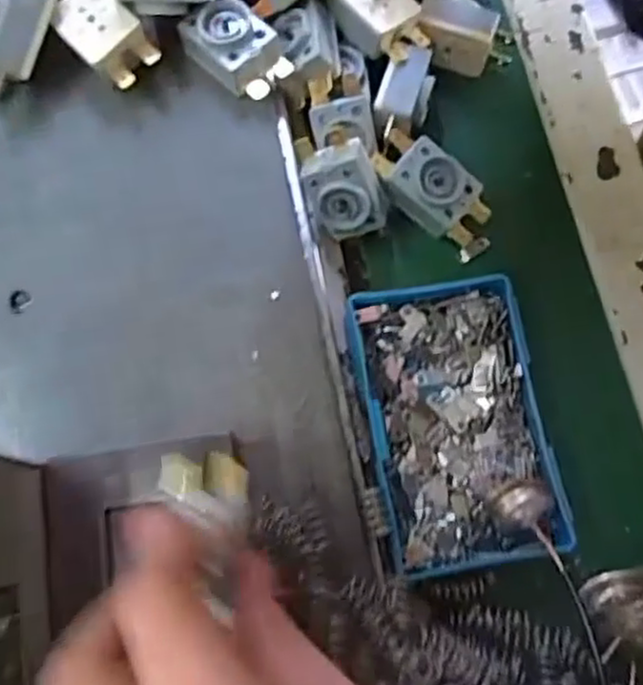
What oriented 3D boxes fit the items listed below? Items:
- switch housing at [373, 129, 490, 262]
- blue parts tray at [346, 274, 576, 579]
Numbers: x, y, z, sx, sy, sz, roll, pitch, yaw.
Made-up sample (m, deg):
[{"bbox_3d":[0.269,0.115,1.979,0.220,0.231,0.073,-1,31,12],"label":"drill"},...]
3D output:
[{"bbox_3d":[0.053,-0.068,0.323,0.064,0.016,0.030,43,90,-2],"label":"switch housing"},{"bbox_3d":[0.053,0.030,0.289,0.070,0.027,0.115,-8,73,-3],"label":"blue parts tray"}]

